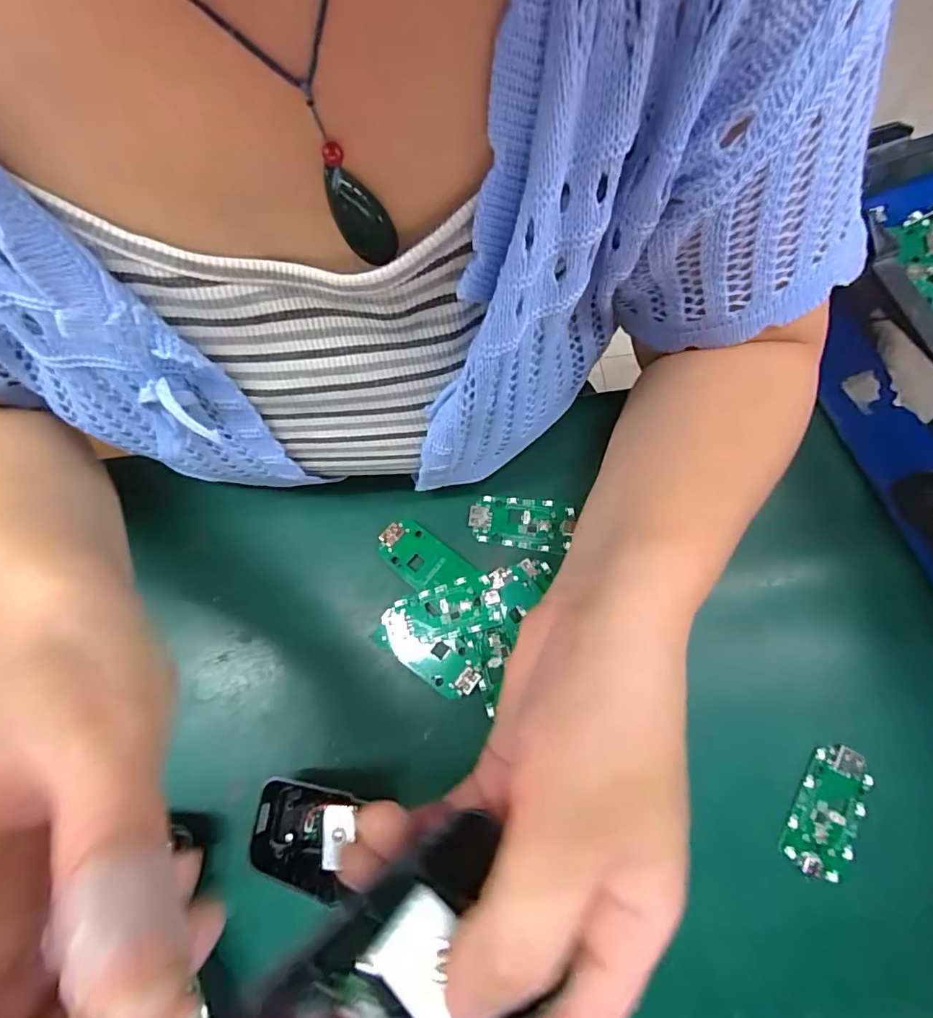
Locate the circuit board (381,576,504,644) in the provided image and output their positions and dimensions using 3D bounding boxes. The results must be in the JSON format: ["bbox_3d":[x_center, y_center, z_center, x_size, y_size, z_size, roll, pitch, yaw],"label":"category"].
[{"bbox_3d":[-0.013,0.058,0.287,0.065,0.004,0.030,-14,75,-3],"label":"circuit board"}]

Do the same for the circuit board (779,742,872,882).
[{"bbox_3d":[0.186,0.155,0.260,0.032,0.007,0.063,25,76,10],"label":"circuit board"}]

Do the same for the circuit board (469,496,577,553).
[{"bbox_3d":[0.032,0.008,0.304,0.060,0.004,0.031,8,75,4],"label":"circuit board"}]

